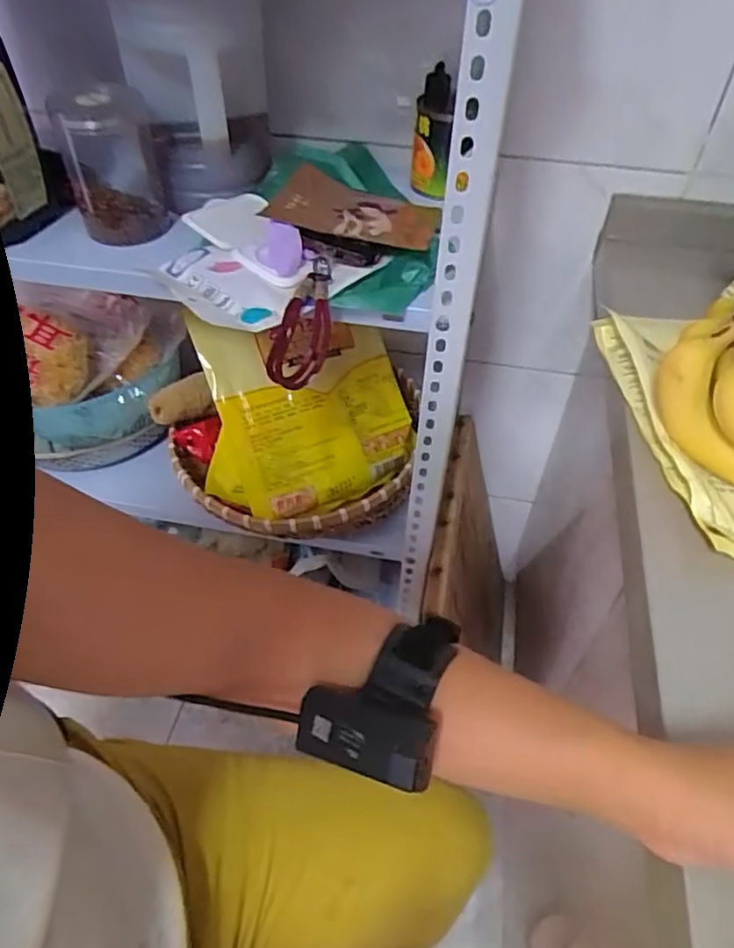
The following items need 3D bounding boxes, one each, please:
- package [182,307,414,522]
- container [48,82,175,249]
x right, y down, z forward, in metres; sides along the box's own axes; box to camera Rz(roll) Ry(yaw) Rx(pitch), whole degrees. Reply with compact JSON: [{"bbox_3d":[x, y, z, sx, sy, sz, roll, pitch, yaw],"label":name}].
[{"bbox_3d":[-0.078,-0.070,0.802,0.254,0.087,0.232,-9,90,-25],"label":"package"},{"bbox_3d":[-0.249,-0.306,0.613,0.084,0.123,0.100,-15,49,-14],"label":"container"}]

